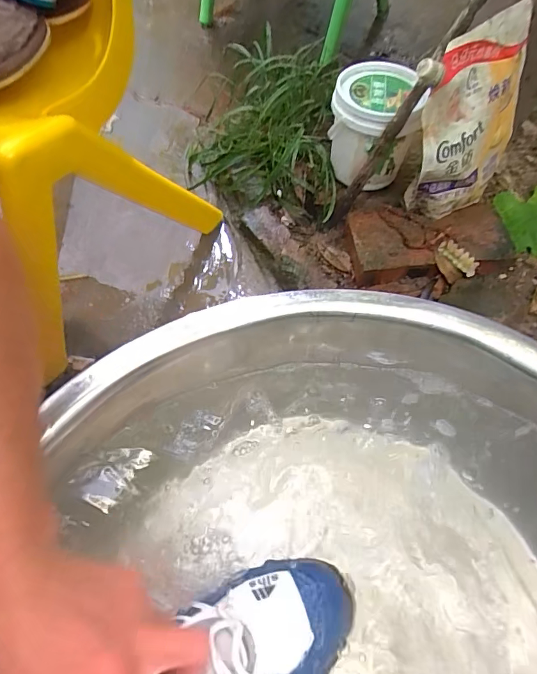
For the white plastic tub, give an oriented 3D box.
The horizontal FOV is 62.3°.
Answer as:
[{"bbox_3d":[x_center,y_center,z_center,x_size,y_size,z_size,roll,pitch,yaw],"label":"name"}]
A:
[{"bbox_3d":[0.152,-0.296,0.649,0.126,0.140,0.121,42,66,18],"label":"white plastic tub"}]

